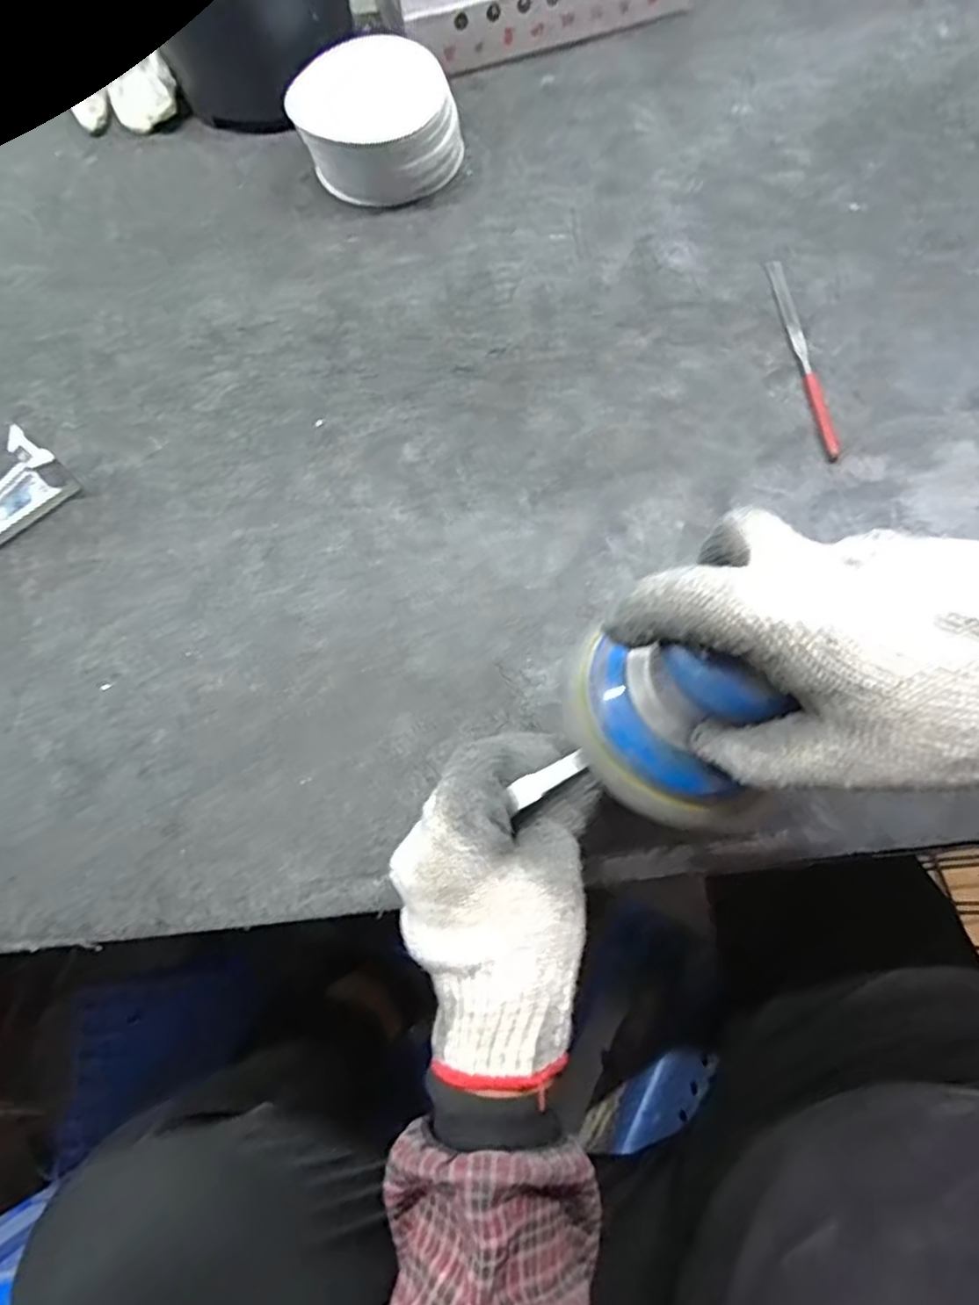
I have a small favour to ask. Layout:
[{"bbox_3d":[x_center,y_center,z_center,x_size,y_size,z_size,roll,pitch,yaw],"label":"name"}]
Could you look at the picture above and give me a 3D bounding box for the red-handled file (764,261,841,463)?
[{"bbox_3d":[0.216,-0.206,0.463,0.011,0.005,0.173,-6,69,1],"label":"red-handled file"}]

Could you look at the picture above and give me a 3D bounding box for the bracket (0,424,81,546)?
[{"bbox_3d":[-0.319,-0.096,0.433,0.036,0.032,0.093,40,76,16],"label":"bracket"}]

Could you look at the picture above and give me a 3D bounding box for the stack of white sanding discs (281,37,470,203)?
[{"bbox_3d":[-0.084,-0.412,0.525,0.117,0.061,0.113,12,70,7],"label":"stack of white sanding discs"}]

